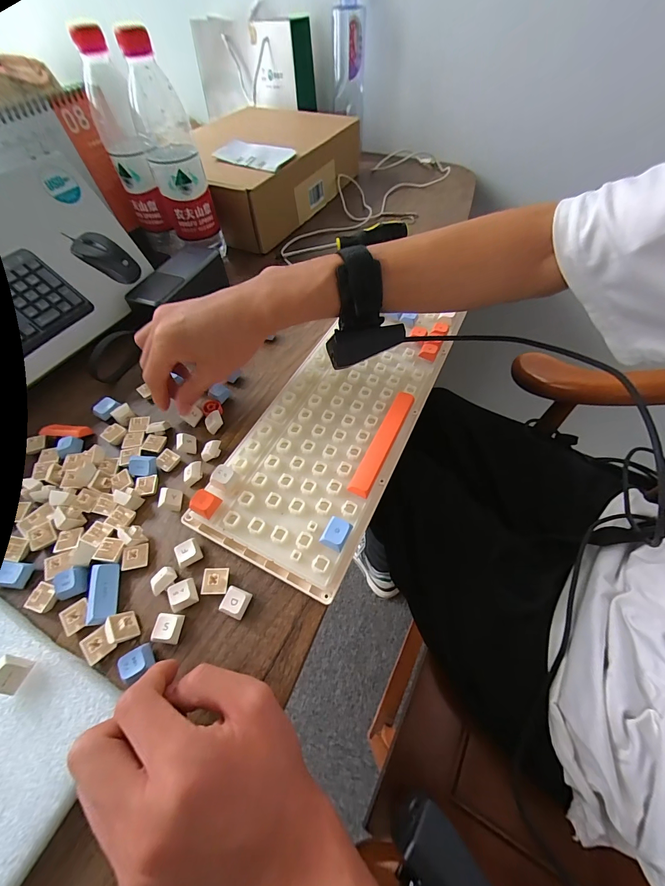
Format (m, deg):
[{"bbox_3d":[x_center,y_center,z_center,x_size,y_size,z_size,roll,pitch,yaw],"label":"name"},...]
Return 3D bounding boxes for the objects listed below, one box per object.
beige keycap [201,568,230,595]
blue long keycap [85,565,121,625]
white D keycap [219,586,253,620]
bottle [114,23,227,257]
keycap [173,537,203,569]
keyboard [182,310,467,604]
[{"bbox_3d":[-0.088,0.102,0.252,0.017,0.008,0.019,-3,55,-1],"label":"beige keycap"},{"bbox_3d":[-0.167,0.109,0.247,0.019,0.009,0.041,-12,56,-7],"label":"blue long keycap"},{"bbox_3d":[-0.070,0.115,0.244,0.019,0.011,0.018,15,57,12],"label":"white D keycap"},{"bbox_3d":[-0.197,-0.355,0.425,0.063,0.206,0.056,-17,57,-10],"label":"bottle"},{"bbox_3d":[-0.112,0.085,0.262,0.018,0.007,0.018,-25,58,-15],"label":"keycap"},{"bbox_3d":[0.004,-0.030,0.329,0.139,0.031,0.310,21,59,15],"label":"keyboard"}]

